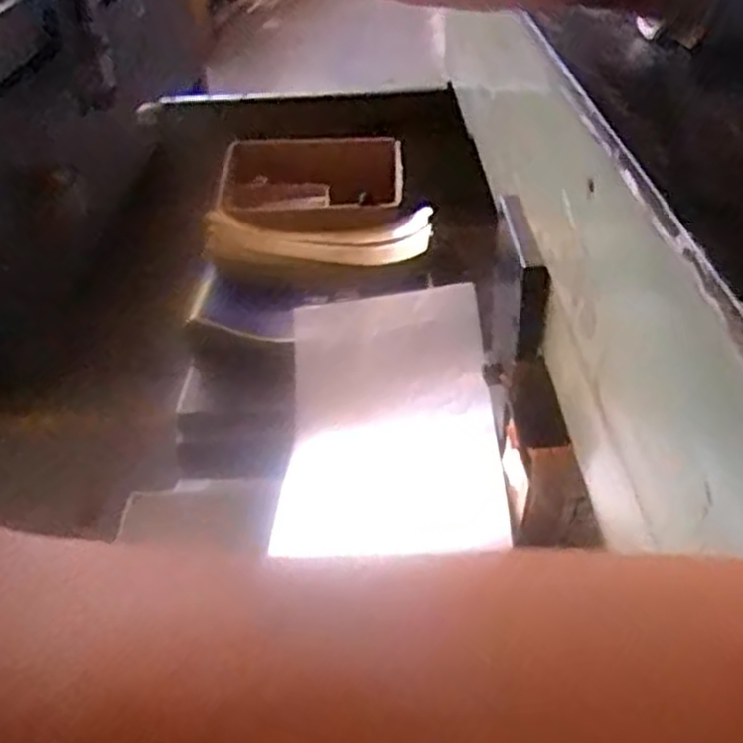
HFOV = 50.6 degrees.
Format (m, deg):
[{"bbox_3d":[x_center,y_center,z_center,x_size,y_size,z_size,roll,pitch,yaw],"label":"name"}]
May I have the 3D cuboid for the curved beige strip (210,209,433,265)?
[{"bbox_3d":[-0.067,-0.176,1.002,0.294,0.029,0.111,5,37,11],"label":"curved beige strip"}]

